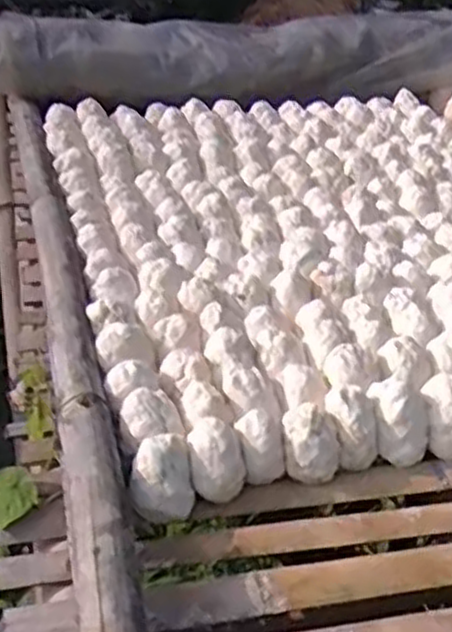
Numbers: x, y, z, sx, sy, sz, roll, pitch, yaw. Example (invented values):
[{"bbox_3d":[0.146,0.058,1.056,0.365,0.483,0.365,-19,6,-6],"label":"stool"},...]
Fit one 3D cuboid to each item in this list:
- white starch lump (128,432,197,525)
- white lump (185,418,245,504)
[{"bbox_3d":[-0.071,0.183,0.881,0.069,0.086,0.078,-3,34,-3],"label":"white starch lump"},{"bbox_3d":[-0.011,0.170,0.906,0.064,0.086,0.062,-1,34,1],"label":"white lump"}]

